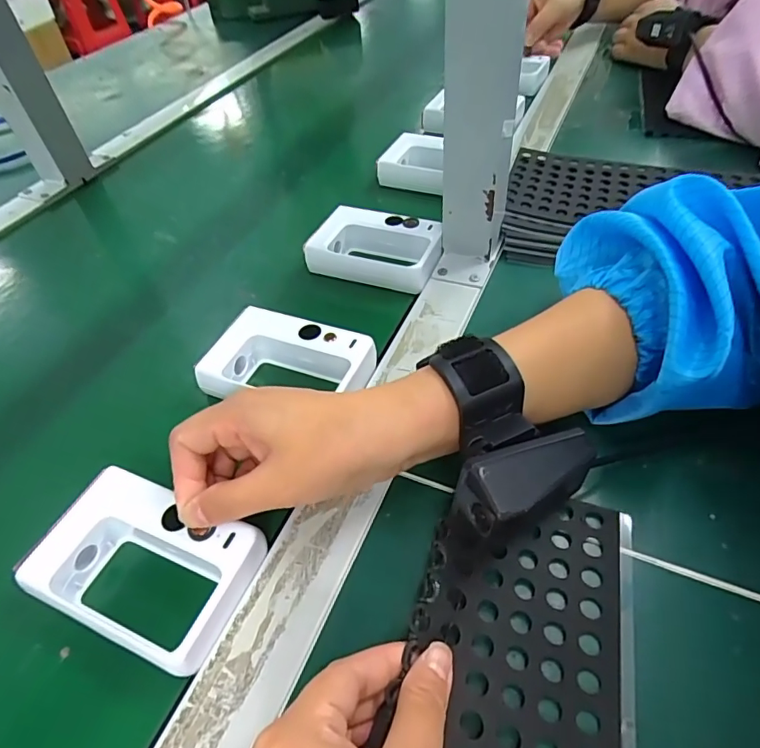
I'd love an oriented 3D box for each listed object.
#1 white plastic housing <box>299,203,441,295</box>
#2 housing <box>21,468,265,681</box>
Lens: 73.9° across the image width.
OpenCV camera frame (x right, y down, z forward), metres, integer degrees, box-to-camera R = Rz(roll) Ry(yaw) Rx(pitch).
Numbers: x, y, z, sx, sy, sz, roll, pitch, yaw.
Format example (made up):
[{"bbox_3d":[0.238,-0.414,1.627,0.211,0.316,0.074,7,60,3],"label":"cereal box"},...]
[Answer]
[{"bbox_3d":[-0.006,-0.100,0.396,0.100,0.027,0.059,13,51,17],"label":"white plastic housing"},{"bbox_3d":[-0.109,0.089,0.237,0.095,0.025,0.064,15,51,19],"label":"housing"}]

